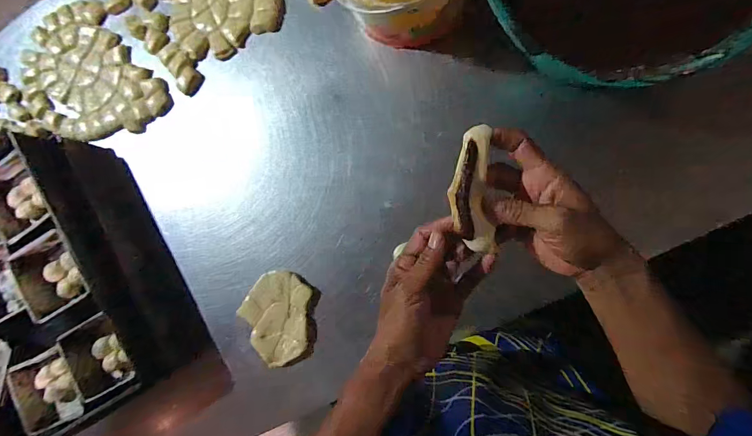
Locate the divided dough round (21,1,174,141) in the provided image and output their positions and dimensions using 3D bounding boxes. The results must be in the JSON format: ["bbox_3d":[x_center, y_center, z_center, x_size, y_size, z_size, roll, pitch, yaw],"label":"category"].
[{"bbox_3d":[-0.513,-0.250,0.673,0.196,0.015,0.284,-42,82,8],"label":"divided dough round"}]

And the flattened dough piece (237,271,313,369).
[{"bbox_3d":[-0.163,0.161,0.604,0.113,0.013,0.146,6,91,11],"label":"flattened dough piece"}]

